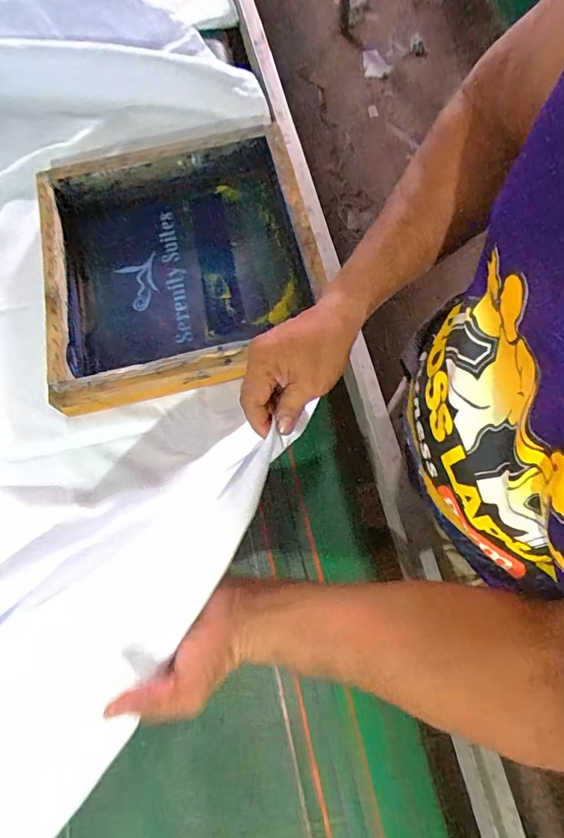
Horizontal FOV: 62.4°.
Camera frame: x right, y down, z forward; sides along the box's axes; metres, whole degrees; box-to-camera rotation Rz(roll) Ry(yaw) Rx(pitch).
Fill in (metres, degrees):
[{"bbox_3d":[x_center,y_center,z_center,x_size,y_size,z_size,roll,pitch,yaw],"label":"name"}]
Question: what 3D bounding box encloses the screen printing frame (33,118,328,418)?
[{"bbox_3d":[-0.131,-0.208,0.587,0.329,0.051,0.350,-13,71,-2],"label":"screen printing frame"}]

